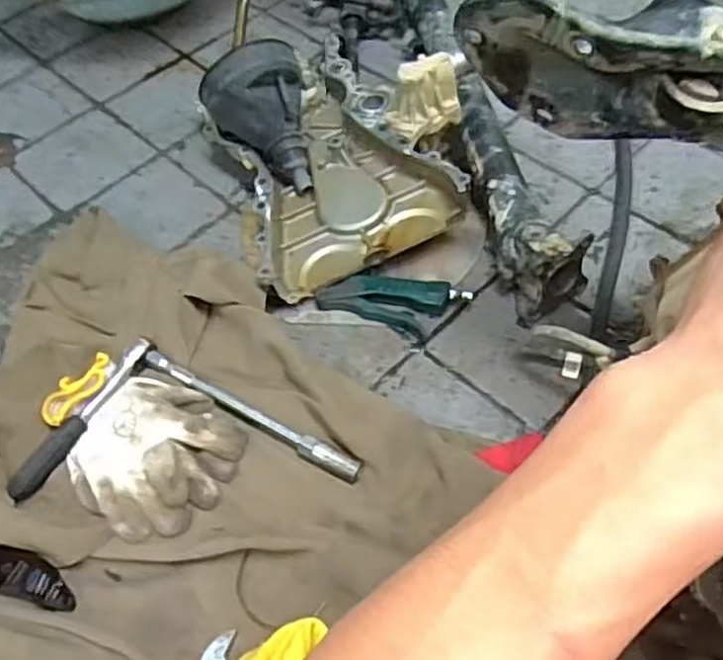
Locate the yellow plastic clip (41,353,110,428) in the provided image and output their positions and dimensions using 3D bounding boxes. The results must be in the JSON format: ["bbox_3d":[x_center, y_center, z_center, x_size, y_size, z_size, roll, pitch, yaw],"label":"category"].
[{"bbox_3d":[-0.281,0.058,0.718,0.028,0.020,0.083,34,67,22],"label":"yellow plastic clip"}]

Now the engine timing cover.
[{"bbox_3d":[-0.049,-0.203,0.865,0.230,0.075,0.310,-20,55,-10],"label":"engine timing cover"}]

